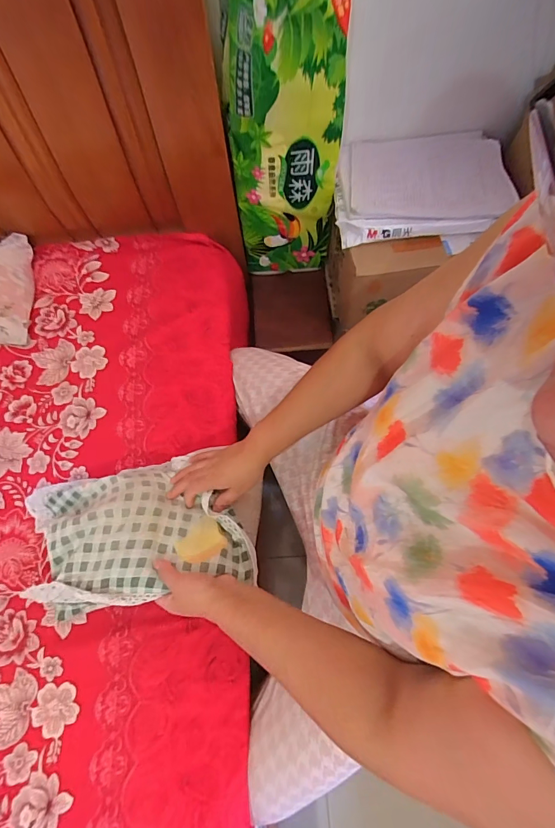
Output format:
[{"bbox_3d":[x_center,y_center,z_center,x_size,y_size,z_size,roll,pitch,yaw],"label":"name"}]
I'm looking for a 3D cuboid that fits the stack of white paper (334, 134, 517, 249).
[{"bbox_3d":[0.275,-0.452,0.749,0.327,0.047,0.238,-6,69,1],"label":"stack of white paper"}]

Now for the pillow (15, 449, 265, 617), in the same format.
[{"bbox_3d":[-0.220,0.174,0.590,0.383,0.112,0.210,-10,69,-1],"label":"pillow"}]

